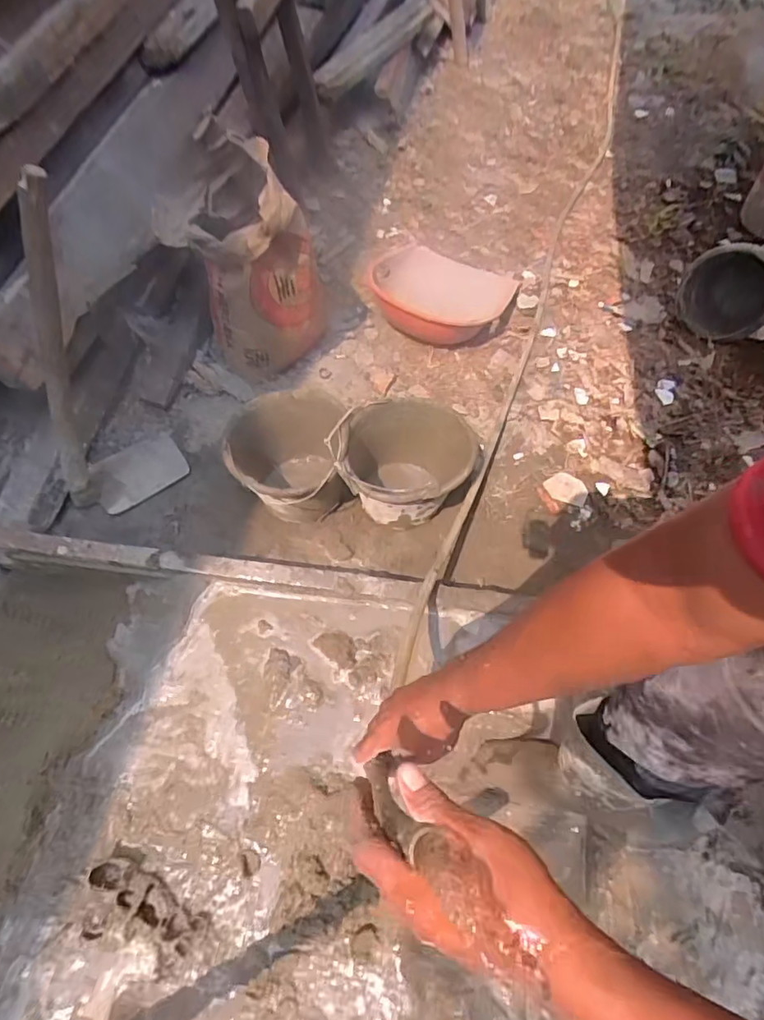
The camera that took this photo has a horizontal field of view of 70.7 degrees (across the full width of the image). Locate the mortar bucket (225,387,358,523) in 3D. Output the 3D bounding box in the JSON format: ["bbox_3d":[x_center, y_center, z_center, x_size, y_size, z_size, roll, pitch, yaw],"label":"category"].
[{"bbox_3d":[-0.210,-0.099,1.255,0.260,0.214,0.277,0,61,0],"label":"mortar bucket"}]

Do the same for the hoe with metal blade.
[{"bbox_3d":[-0.632,-0.253,1.092,0.282,0.641,0.180,-34,66,-18],"label":"hoe with metal blade"}]

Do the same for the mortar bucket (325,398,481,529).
[{"bbox_3d":[0.053,-0.095,1.250,0.315,0.223,0.258,-20,63,-11],"label":"mortar bucket"}]

